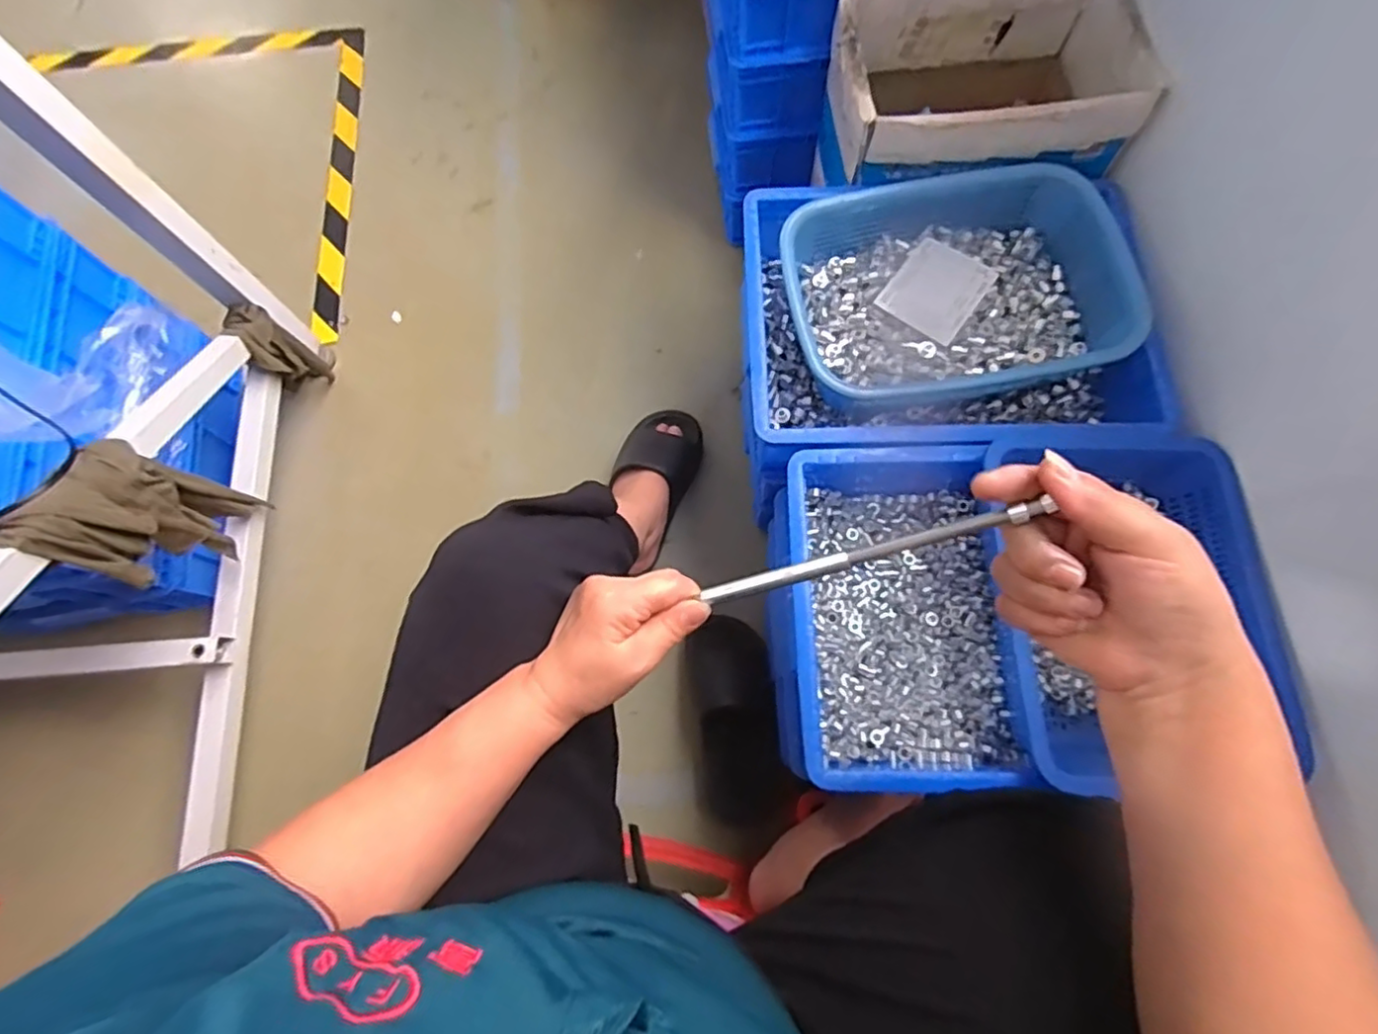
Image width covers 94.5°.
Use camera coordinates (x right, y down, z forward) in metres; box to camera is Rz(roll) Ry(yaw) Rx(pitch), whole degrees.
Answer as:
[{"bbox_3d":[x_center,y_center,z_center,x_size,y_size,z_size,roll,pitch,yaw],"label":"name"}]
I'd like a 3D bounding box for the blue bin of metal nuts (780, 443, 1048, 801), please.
[{"bbox_3d":[0.198,0.090,0.622,0.201,0.116,0.306,-3,73,1],"label":"blue bin of metal nuts"}]

